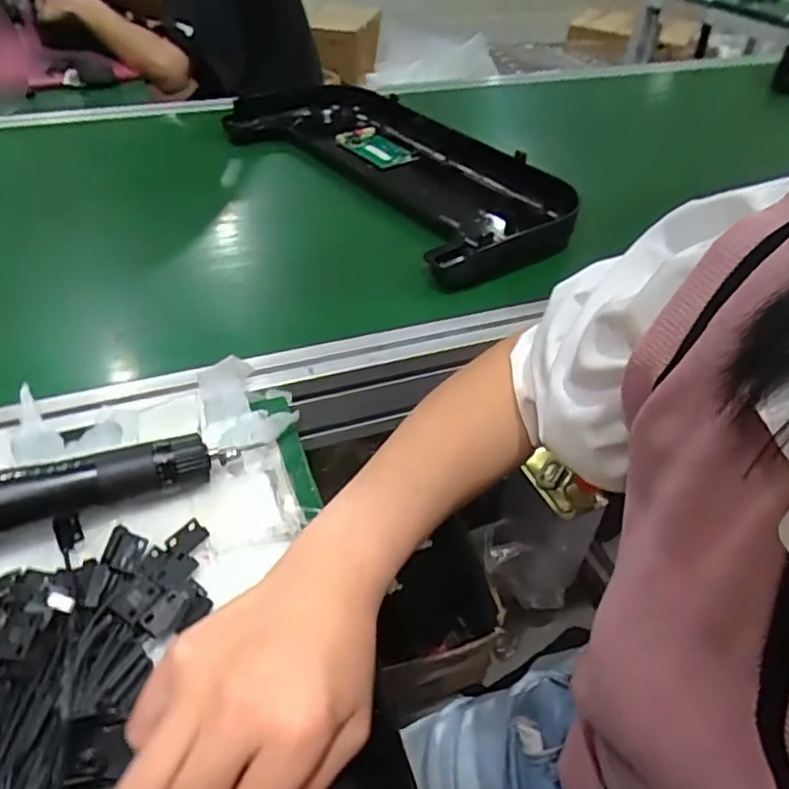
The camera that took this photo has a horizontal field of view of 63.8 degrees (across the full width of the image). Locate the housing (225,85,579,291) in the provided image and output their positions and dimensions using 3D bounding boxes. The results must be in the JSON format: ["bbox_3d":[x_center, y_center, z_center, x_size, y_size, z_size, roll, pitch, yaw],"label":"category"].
[{"bbox_3d":[0.002,-0.257,0.736,0.205,0.075,0.462,-28,48,-27],"label":"housing"}]

